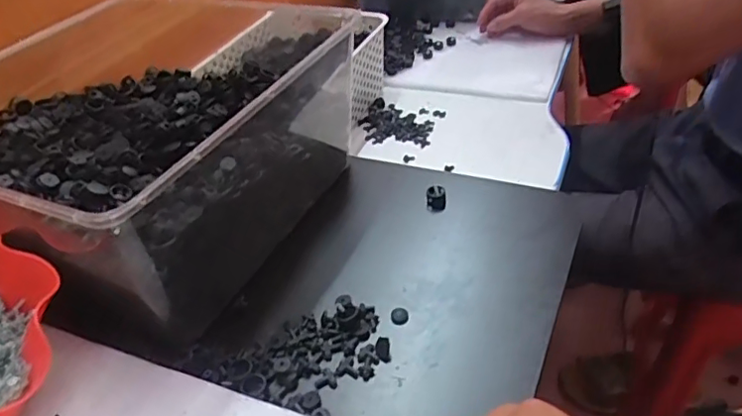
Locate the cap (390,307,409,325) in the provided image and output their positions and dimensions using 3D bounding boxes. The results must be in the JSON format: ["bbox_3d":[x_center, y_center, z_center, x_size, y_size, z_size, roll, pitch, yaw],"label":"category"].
[{"bbox_3d":[0.021,0.078,0.408,0.013,0.004,0.014,-3,39,2],"label":"cap"}]

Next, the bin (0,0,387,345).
[{"bbox_3d":[-0.191,-0.075,0.502,0.309,0.132,0.324,17,44,24],"label":"bin"}]

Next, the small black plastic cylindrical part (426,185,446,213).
[{"bbox_3d":[0.058,-0.008,0.502,0.017,0.015,0.020,-1,39,4],"label":"small black plastic cylindrical part"}]

